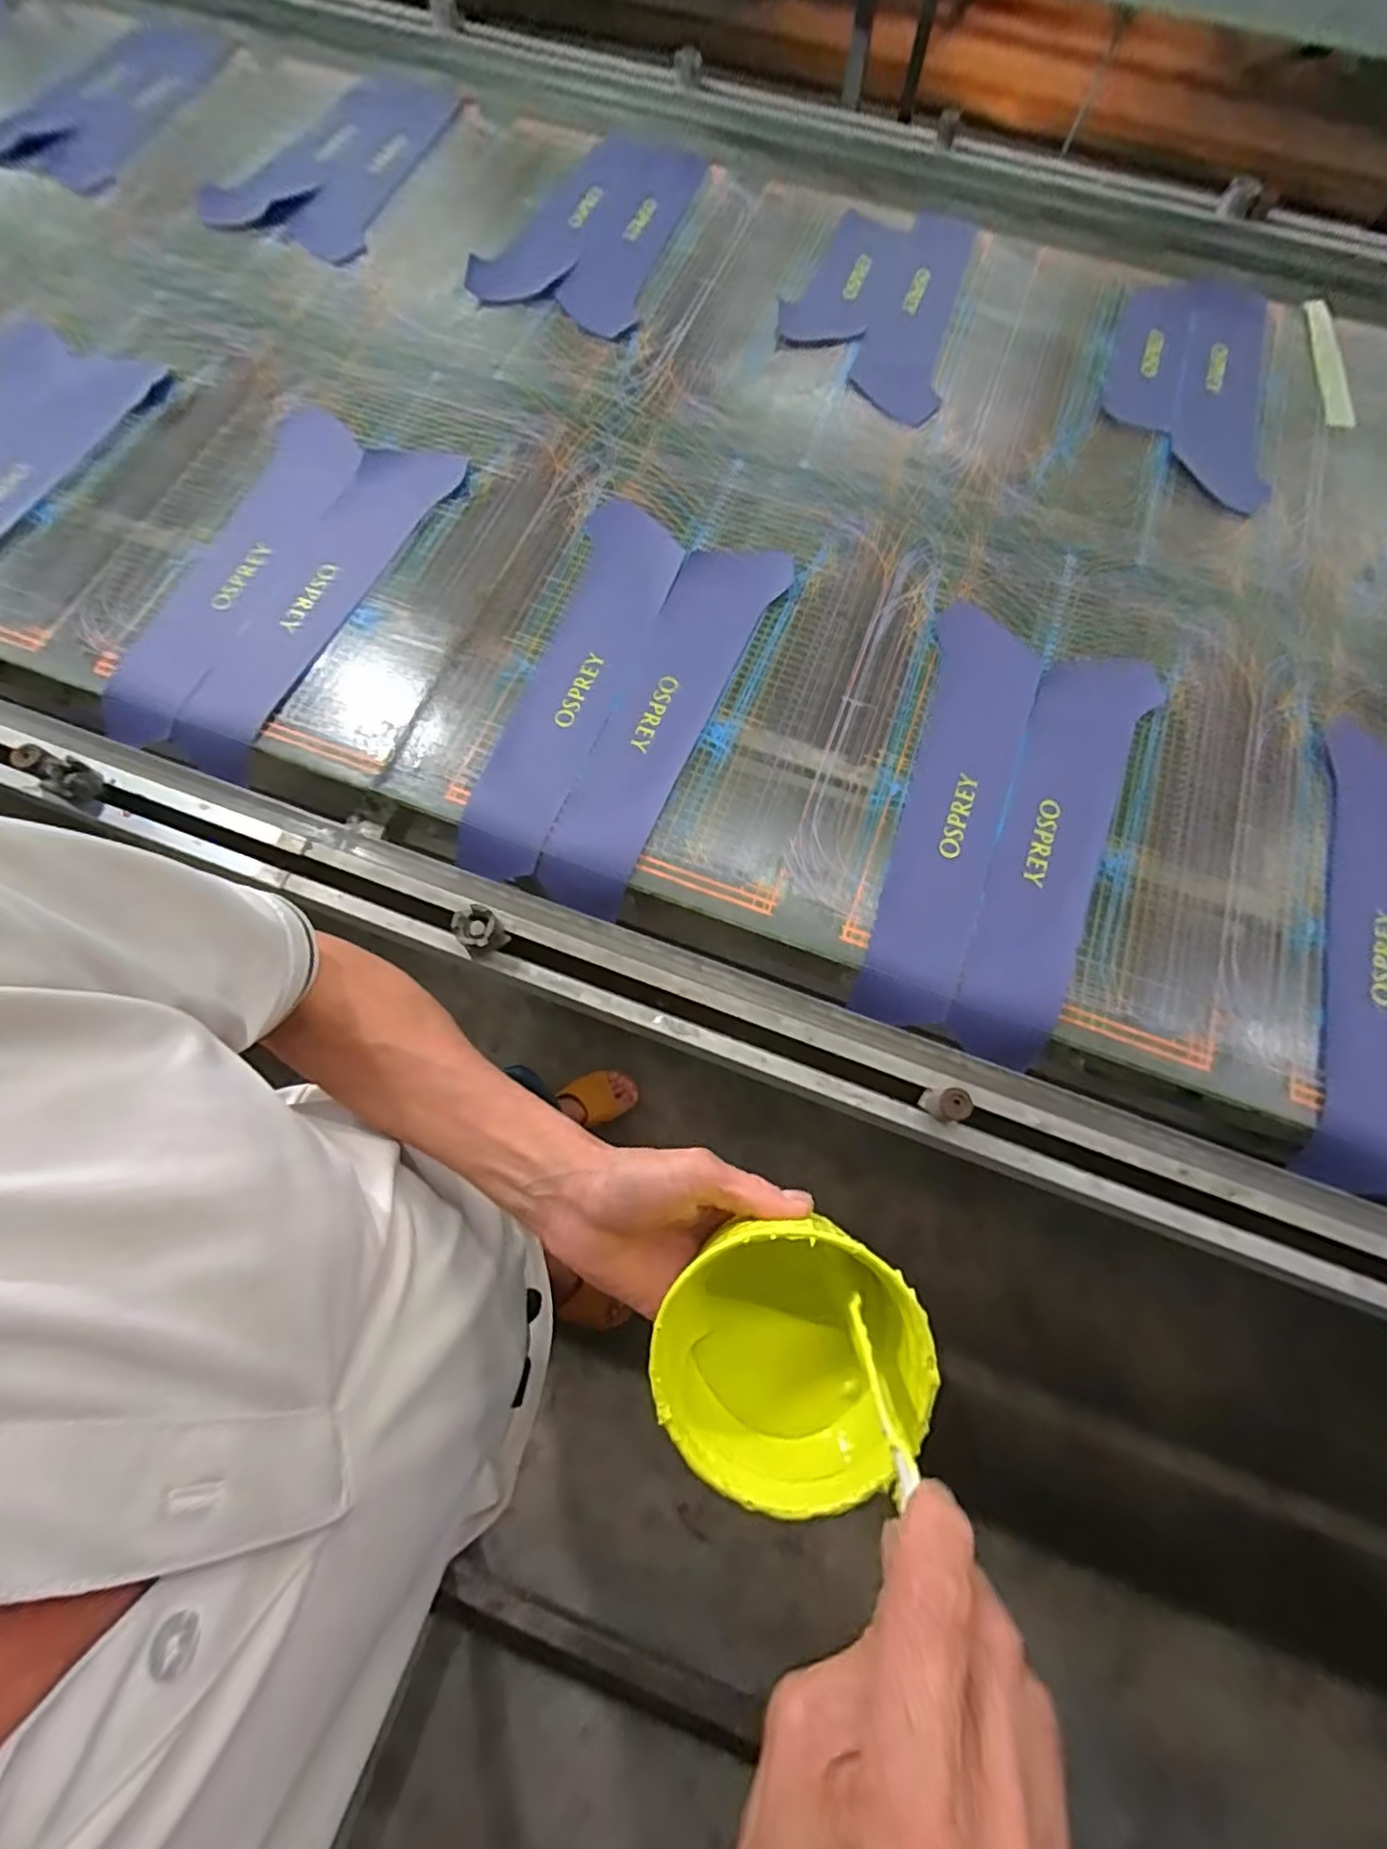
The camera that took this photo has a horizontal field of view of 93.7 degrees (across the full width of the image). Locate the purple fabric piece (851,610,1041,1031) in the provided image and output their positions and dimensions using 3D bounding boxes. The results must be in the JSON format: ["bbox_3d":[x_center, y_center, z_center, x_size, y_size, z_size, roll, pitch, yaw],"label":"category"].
[{"bbox_3d":[0.244,-0.113,0.609,0.100,0.007,0.427,15,75,4],"label":"purple fabric piece"}]

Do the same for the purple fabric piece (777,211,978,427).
[{"bbox_3d":[0.222,-0.763,0.795,0.198,0.021,0.328,14,75,4],"label":"purple fabric piece"}]

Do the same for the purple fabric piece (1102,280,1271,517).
[{"bbox_3d":[0.577,-0.631,0.758,0.176,0.010,0.329,12,75,3],"label":"purple fabric piece"}]

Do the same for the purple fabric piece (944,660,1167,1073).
[{"bbox_3d":[0.328,-0.079,0.595,0.103,0.007,0.422,25,76,7],"label":"purple fabric piece"}]

